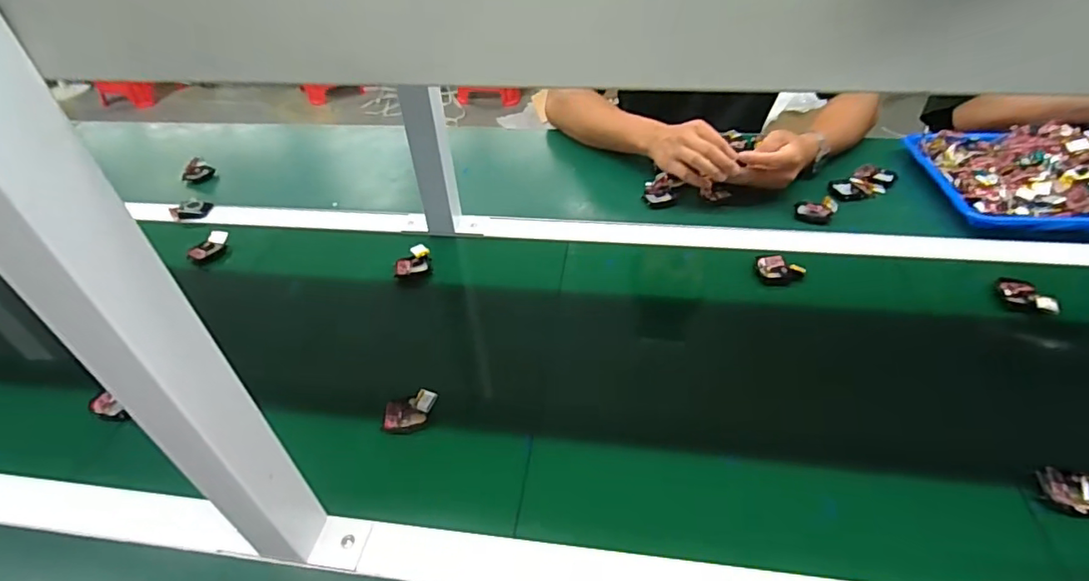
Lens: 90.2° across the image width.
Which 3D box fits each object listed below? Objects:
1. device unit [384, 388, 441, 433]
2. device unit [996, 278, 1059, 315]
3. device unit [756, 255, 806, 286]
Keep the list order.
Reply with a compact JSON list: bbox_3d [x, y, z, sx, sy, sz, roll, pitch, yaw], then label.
[{"bbox_3d":[-0.129,0.117,0.523,0.052,0.019,0.033,-9,43,-7],"label":"device unit"},{"bbox_3d":[0.535,0.007,0.603,0.030,0.020,0.060,-26,47,-23],"label":"device unit"},{"bbox_3d":[0.286,-0.024,0.659,0.054,0.022,0.030,3,43,7],"label":"device unit"}]

